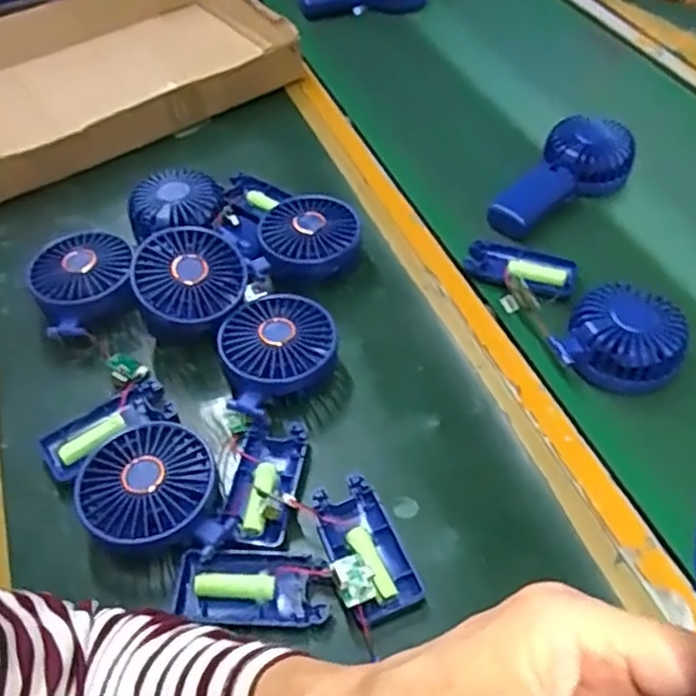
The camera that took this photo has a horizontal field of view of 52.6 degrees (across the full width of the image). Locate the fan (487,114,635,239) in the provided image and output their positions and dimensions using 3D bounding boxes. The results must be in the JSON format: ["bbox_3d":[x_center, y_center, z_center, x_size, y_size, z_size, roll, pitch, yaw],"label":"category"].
[{"bbox_3d":[0.200,-0.165,0.682,0.169,0.052,0.073,-36,56,-12],"label":"fan"}]

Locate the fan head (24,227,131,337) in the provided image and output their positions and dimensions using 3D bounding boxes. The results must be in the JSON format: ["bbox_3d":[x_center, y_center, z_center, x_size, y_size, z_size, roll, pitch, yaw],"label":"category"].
[{"bbox_3d":[-0.217,-0.052,0.589,0.082,0.048,0.094,-24,52,-19],"label":"fan head"}]

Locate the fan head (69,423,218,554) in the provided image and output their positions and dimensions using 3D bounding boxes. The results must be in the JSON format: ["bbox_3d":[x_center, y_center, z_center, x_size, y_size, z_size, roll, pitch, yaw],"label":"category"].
[{"bbox_3d":[-0.128,0.090,0.452,0.083,0.040,0.086,-1,48,1],"label":"fan head"}]

